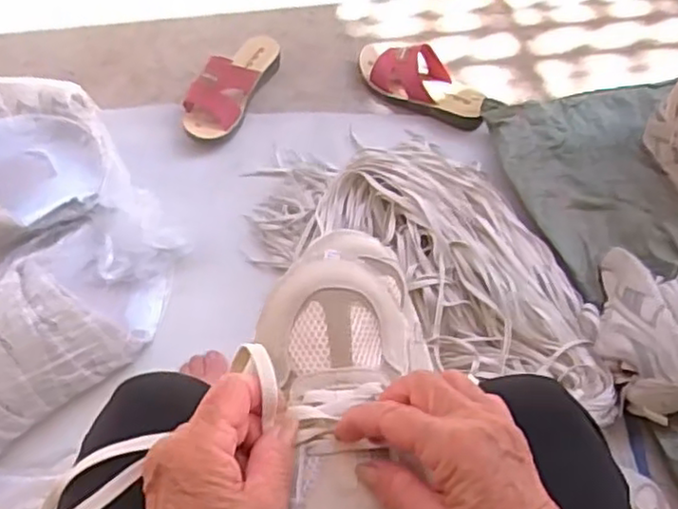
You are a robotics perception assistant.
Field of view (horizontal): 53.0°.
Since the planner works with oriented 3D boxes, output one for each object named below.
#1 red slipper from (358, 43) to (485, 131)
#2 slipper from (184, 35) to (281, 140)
[{"bbox_3d":[0.131,-0.279,1.100,0.234,0.076,0.081,31,66,13],"label":"red slipper"},{"bbox_3d":[-0.171,-0.271,1.076,0.087,0.076,0.221,22,64,9],"label":"slipper"}]

